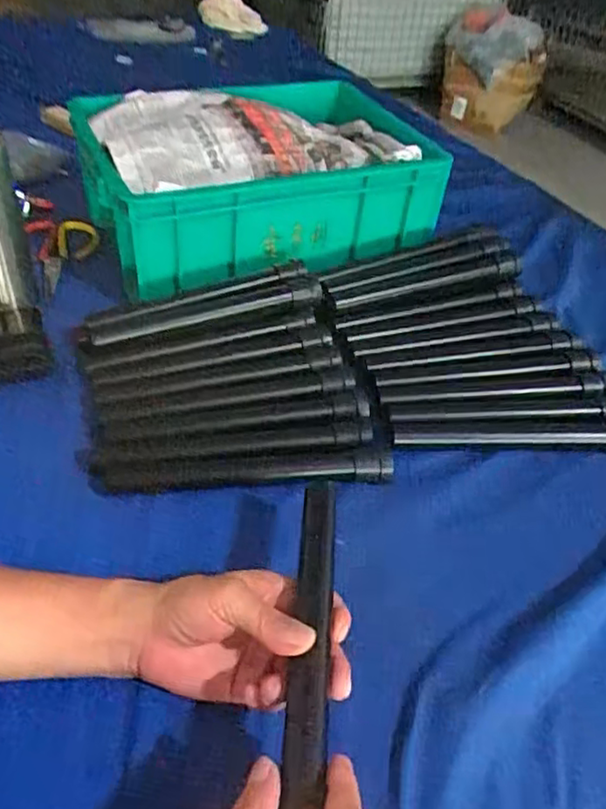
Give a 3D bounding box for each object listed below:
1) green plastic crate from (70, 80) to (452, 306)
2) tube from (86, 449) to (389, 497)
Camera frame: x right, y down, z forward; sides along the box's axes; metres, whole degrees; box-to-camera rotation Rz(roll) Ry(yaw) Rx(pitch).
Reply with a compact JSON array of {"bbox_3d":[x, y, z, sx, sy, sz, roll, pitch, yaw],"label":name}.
[{"bbox_3d":[-0.055,-0.276,0.823,0.404,0.174,0.255,-15,46,-21],"label":"green plastic crate"},{"bbox_3d":[-0.054,0.061,0.572,0.264,0.027,0.033,0,42,-5],"label":"tube"}]

